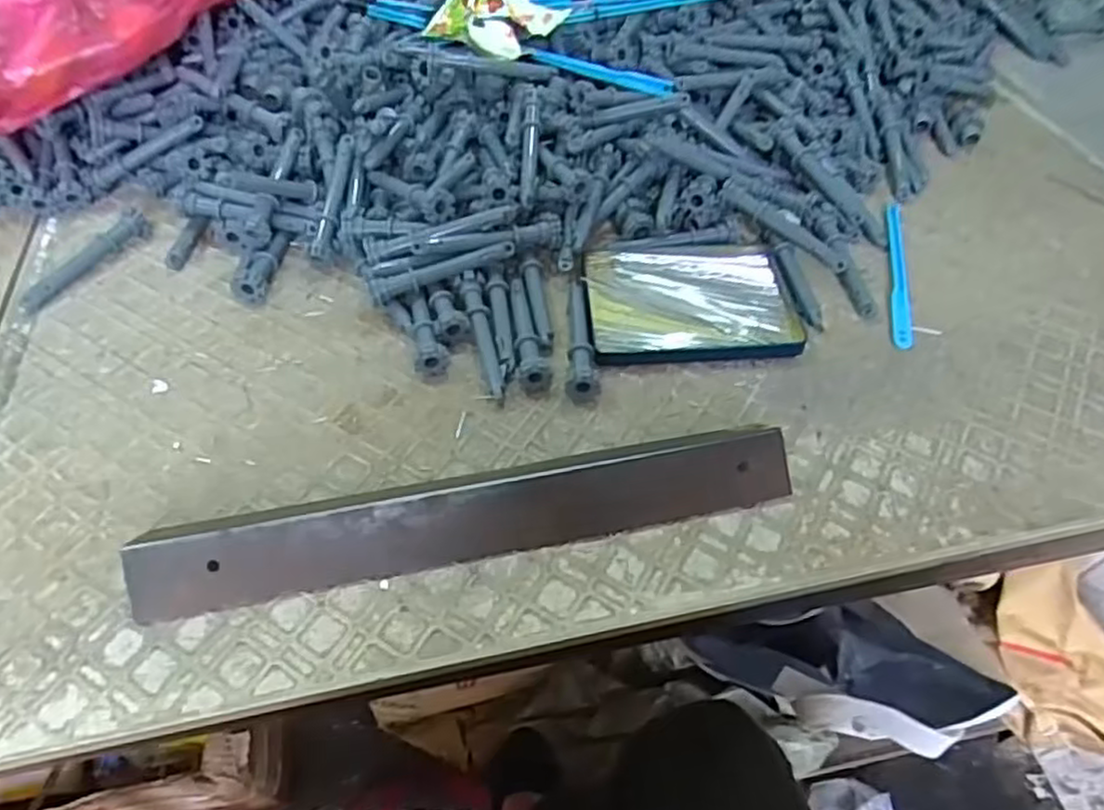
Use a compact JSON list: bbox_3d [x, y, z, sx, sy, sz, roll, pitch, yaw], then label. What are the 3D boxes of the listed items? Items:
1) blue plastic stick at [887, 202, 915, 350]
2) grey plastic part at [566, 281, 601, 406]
[{"bbox_3d":[0.233,-0.094,0.481,0.014,0.004,0.149,11,53,7],"label":"blue plastic stick"},{"bbox_3d":[0.018,-0.044,0.431,0.017,0.020,0.093,1,52,-1],"label":"grey plastic part"}]

